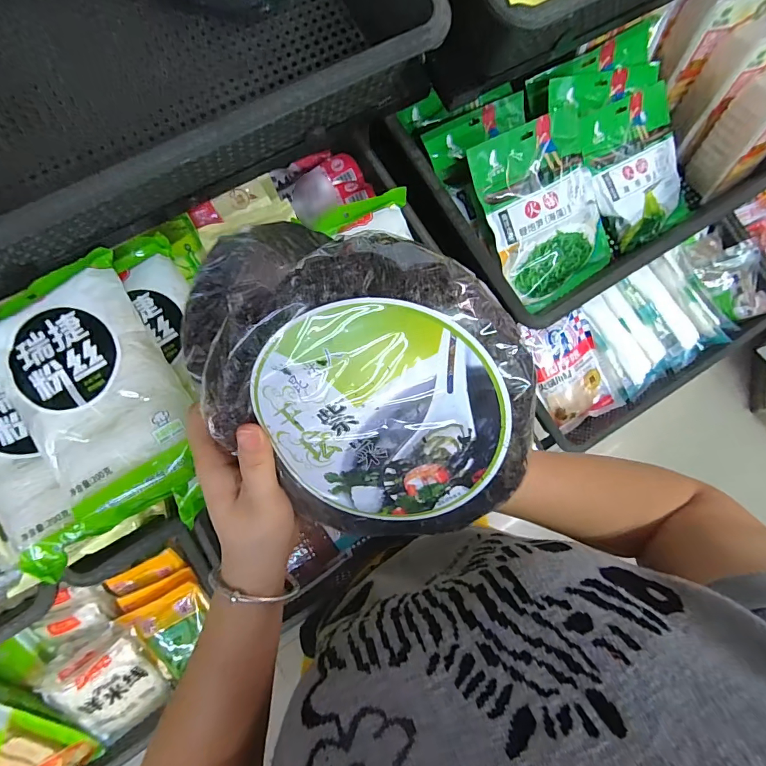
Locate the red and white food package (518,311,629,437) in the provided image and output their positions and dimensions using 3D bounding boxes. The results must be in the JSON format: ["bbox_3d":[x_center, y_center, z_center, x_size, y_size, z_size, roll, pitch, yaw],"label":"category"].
[{"bbox_3d":[0.364,-0.022,0.789,0.148,0.030,0.225,-35,108,0],"label":"red and white food package"}]

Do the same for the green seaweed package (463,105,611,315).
[{"bbox_3d":[0.228,-0.234,0.560,0.173,0.026,0.228,-30,109,-10],"label":"green seaweed package"}]

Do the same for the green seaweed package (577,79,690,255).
[{"bbox_3d":[0.406,-0.340,0.644,0.182,0.024,0.210,-35,104,-12],"label":"green seaweed package"}]

